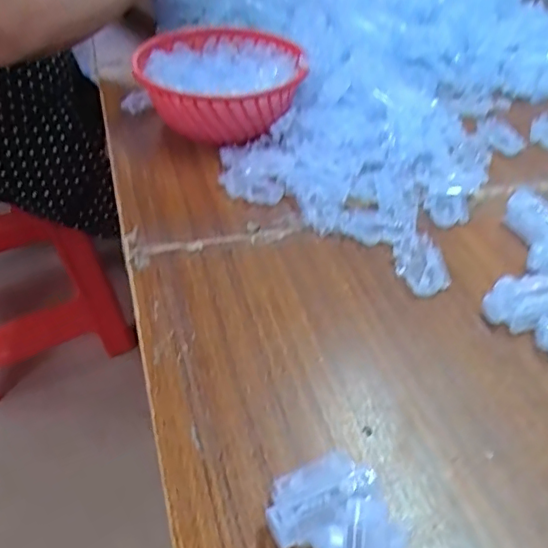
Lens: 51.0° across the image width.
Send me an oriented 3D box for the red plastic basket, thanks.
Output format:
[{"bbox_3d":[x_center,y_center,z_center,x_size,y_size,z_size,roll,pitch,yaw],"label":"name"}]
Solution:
[{"bbox_3d":[-0.066,-0.242,0.713,0.189,0.074,0.229,-12,46,-12],"label":"red plastic basket"}]

